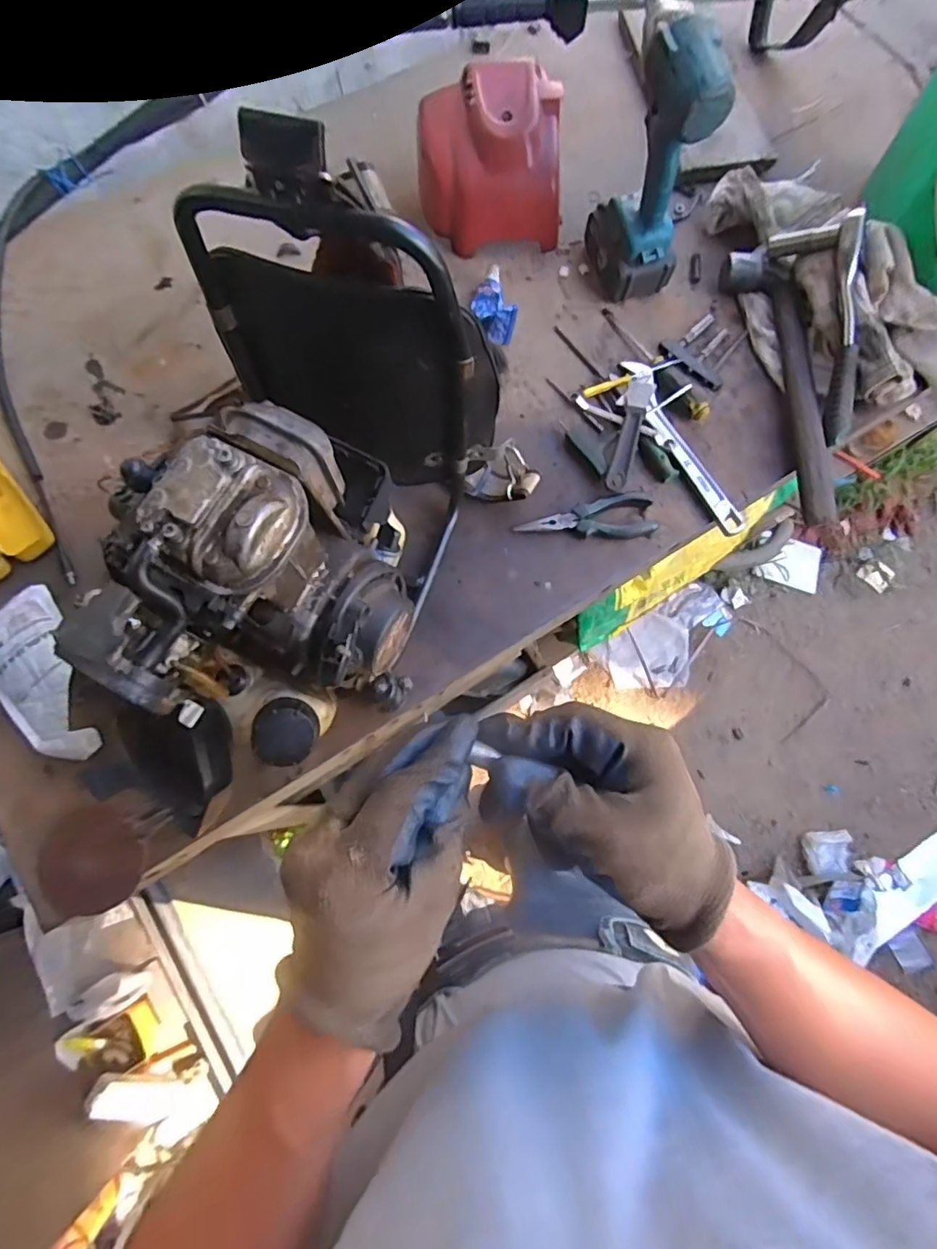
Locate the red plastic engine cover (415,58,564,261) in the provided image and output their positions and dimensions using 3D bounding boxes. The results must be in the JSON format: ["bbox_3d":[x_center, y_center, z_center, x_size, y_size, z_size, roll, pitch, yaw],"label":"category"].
[{"bbox_3d":[0.025,-0.561,0.711,0.164,0.131,0.148,-6,75,-3],"label":"red plastic engine cover"}]

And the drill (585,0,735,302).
[{"bbox_3d":[0.200,-0.510,0.644,0.070,0.247,0.143,-17,76,-6],"label":"drill"}]

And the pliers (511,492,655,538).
[{"bbox_3d":[0.135,-0.114,0.650,0.155,0.018,0.053,-12,76,-5],"label":"pliers"}]

